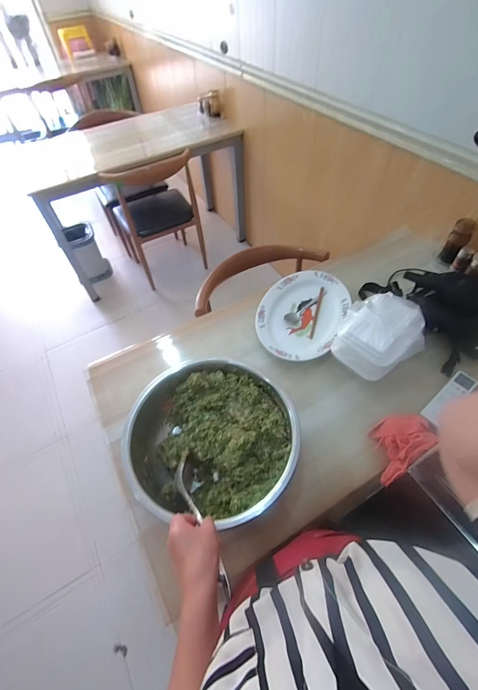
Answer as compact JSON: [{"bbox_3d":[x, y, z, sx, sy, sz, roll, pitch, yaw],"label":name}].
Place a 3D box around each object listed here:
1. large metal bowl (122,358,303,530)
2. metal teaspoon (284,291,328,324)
[{"bbox_3d":[-0.059,0.194,0.657,0.351,0.100,0.320,-2,53,2],"label":"large metal bowl"},{"bbox_3d":[0.204,-0.121,0.955,0.159,0.031,0.041,-37,59,-22],"label":"metal teaspoon"}]

